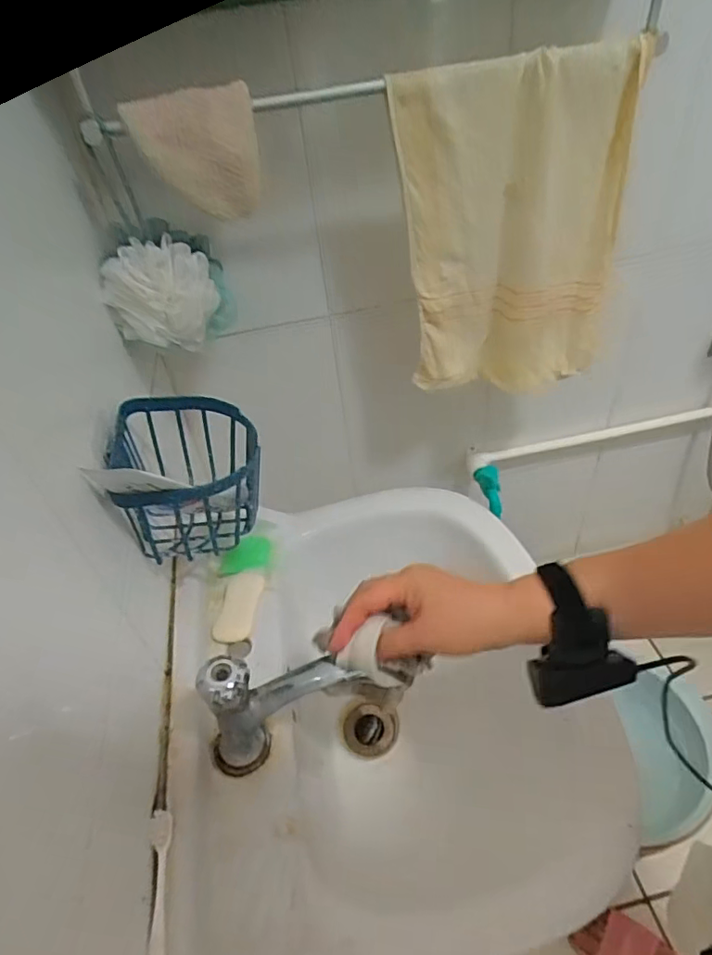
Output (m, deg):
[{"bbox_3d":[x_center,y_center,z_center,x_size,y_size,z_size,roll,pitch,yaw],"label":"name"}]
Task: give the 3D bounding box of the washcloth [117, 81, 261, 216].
[{"bbox_3d":[-0.145,-0.300,0.508,0.109,0.100,0.032,-15,43,-8],"label":"washcloth"}]

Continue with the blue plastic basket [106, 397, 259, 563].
[{"bbox_3d":[-0.157,-0.005,0.529,0.127,0.126,0.163,-18,43,-11],"label":"blue plastic basket"}]

